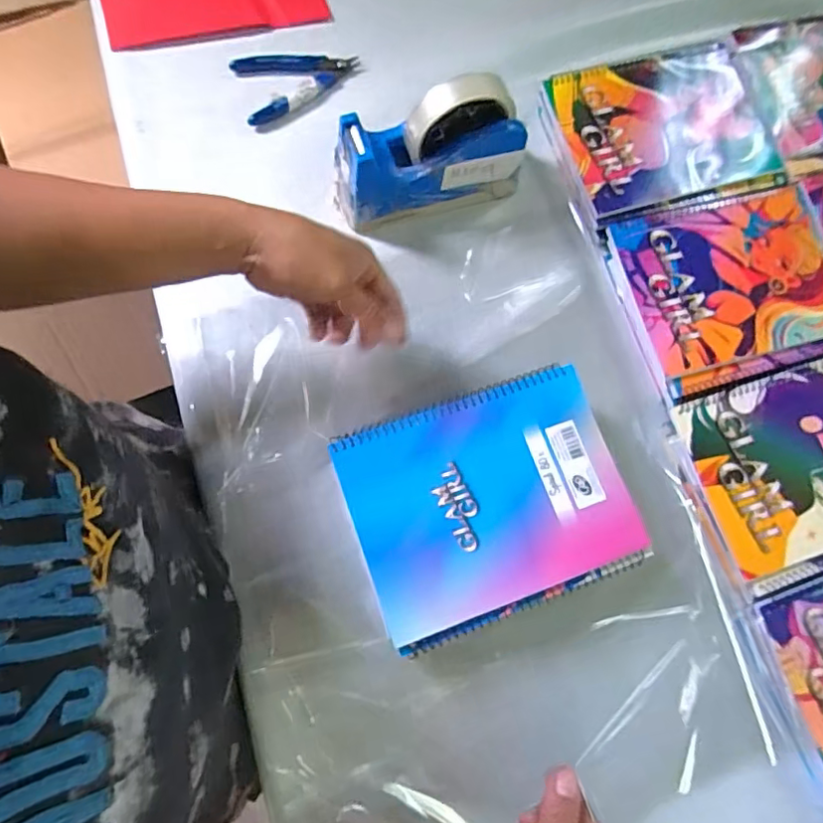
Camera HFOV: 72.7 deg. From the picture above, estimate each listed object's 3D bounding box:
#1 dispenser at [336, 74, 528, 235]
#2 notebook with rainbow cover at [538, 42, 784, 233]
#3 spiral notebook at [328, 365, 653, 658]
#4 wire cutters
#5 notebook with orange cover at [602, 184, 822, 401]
[{"bbox_3d":[0.015,-0.215,0.477,0.158,0.126,0.056,-15,79,-7],"label":"dispenser"},{"bbox_3d":[0.250,-0.265,0.529,0.215,0.008,0.153,-15,82,-7],"label":"notebook with rainbow cover"},{"bbox_3d":[0.057,0.064,0.404,0.194,0.014,0.154,-19,80,-8],"label":"spiral notebook"},{"bbox_3d":[-0.108,-0.319,0.532,0.114,0.015,0.067,-22,80,-8],"label":"wire cutters"},{"bbox_3d":[0.291,-0.114,0.496,0.196,0.007,0.162,-14,79,-7],"label":"notebook with orange cover"}]

